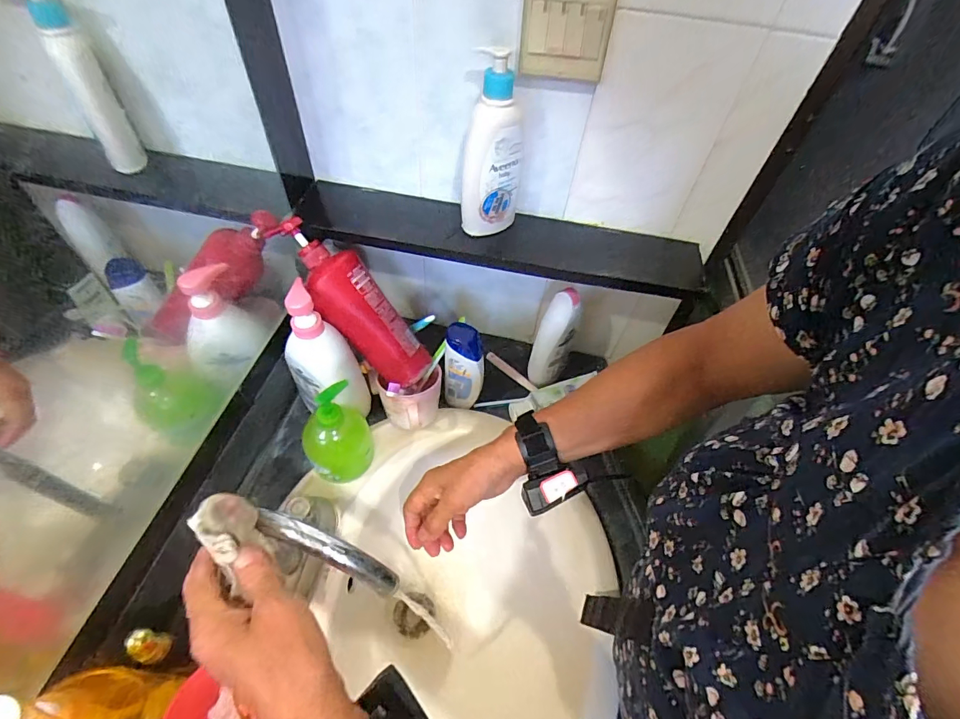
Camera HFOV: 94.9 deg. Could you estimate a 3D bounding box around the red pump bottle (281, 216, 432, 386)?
[{"bbox_3d":[-0.163,-0.073,0.589,0.053,0.259,0.083,-9,34,48],"label":"red pump bottle"}]

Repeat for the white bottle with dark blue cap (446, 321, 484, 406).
[{"bbox_3d":[-0.024,0.013,0.660,0.056,0.152,0.048,1,52,-4],"label":"white bottle with dark blue cap"}]

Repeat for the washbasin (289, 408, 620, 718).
[{"bbox_3d":[-0.036,0.316,0.605,0.410,0.164,0.455,0,52,-5],"label":"washbasin"}]

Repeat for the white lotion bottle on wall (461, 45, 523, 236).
[{"bbox_3d":[0.016,-0.235,0.512,0.070,0.194,0.061,7,52,0],"label":"white lotion bottle on wall"}]

